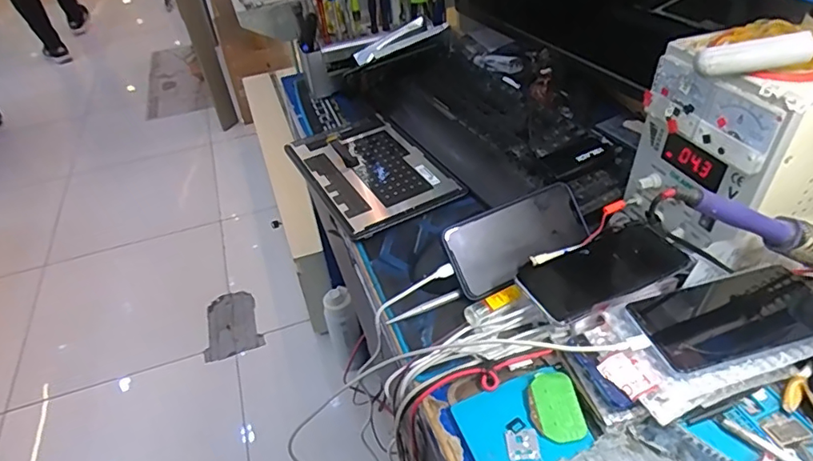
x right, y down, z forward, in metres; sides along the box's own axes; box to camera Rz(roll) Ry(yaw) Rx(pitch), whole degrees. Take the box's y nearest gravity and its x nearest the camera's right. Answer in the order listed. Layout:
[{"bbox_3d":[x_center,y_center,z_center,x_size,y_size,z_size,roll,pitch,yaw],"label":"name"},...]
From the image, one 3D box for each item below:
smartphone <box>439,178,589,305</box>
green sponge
[{"bbox_3d":[0.119,0.007,0.560,0.159,0.014,0.076,-23,86,-15],"label":"smartphone"},{"bbox_3d":[0.123,0.146,0.442,0.040,0.010,0.059,-7,40,-2],"label":"green sponge"}]

